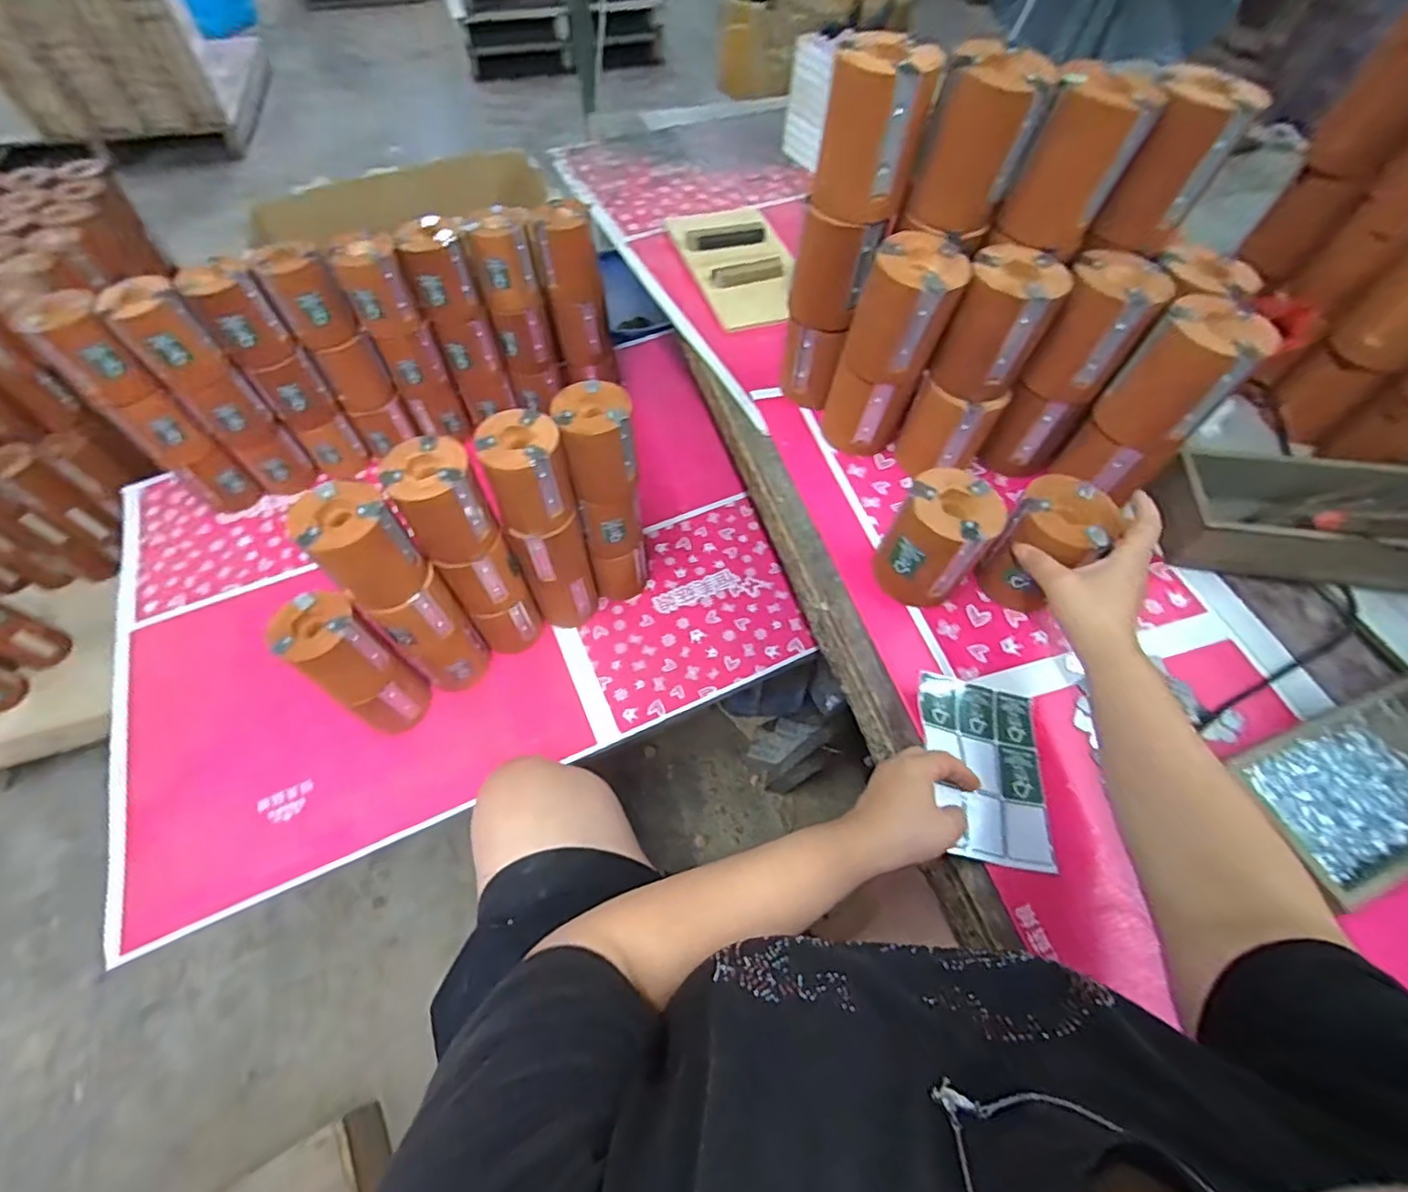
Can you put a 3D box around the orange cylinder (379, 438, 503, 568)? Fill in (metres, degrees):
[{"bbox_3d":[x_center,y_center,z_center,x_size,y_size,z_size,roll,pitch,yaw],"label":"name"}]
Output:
[{"bbox_3d":[-0.252,-0.090,0.575,0.073,0.104,0.070,1,59,-1],"label":"orange cylinder"}]

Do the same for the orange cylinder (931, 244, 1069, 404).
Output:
[{"bbox_3d":[0.255,-0.236,0.516,0.076,0.098,0.073,34,64,18],"label":"orange cylinder"}]

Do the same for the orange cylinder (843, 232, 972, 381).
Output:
[{"bbox_3d":[0.176,-0.250,0.521,0.079,0.101,0.071,21,60,11],"label":"orange cylinder"}]

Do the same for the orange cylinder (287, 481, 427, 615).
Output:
[{"bbox_3d":[-0.314,-0.045,0.545,0.078,0.099,0.072,39,65,20],"label":"orange cylinder"}]

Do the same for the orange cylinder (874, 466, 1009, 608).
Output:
[{"bbox_3d":[0.200,-0.048,0.513,0.074,0.099,0.073,1,59,-1],"label":"orange cylinder"}]

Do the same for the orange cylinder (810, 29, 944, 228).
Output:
[{"bbox_3d":[0.133,-0.367,0.470,0.077,0.101,0.068,16,60,8],"label":"orange cylinder"}]

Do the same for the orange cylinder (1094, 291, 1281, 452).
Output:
[{"bbox_3d":[0.395,-0.180,0.493,0.076,0.102,0.073,36,64,18],"label":"orange cylinder"}]

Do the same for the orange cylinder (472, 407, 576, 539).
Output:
[{"bbox_3d":[-0.174,-0.121,0.593,0.078,0.099,0.075,-17,61,-11],"label":"orange cylinder"}]

